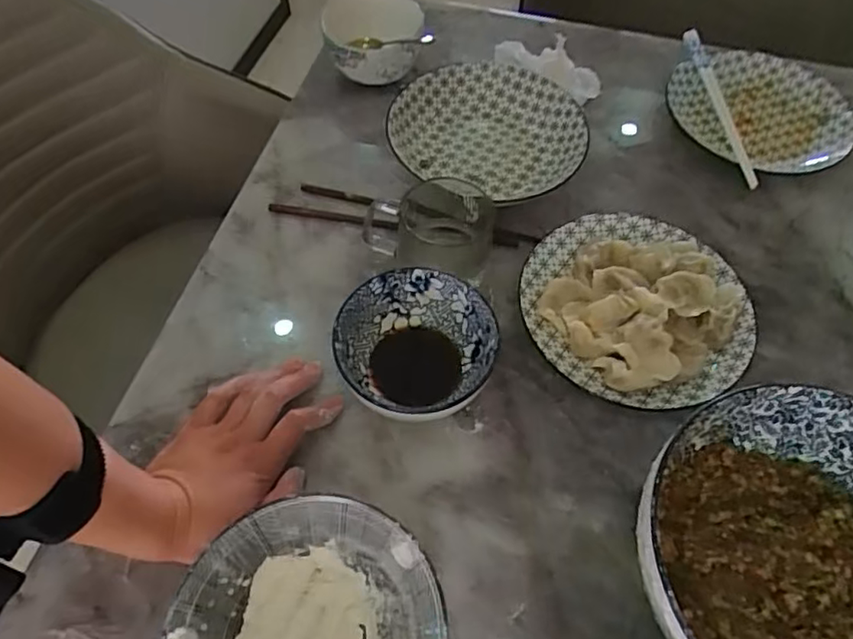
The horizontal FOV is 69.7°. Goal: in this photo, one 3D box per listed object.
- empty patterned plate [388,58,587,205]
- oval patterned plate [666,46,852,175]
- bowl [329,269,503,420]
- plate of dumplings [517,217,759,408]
[{"bbox_3d":[0.069,-0.200,0.648,0.189,0.043,0.168,23,60,13],"label":"empty patterned plate"},{"bbox_3d":[0.379,-0.242,0.698,0.195,0.025,0.190,29,62,16],"label":"oval patterned plate"},{"bbox_3d":[-0.005,0.027,0.495,0.116,0.065,0.119,1,58,-1],"label":"bowl"},{"bbox_3d":[0.186,-0.017,0.540,0.193,0.044,0.198,1,58,-1],"label":"plate of dumplings"}]

